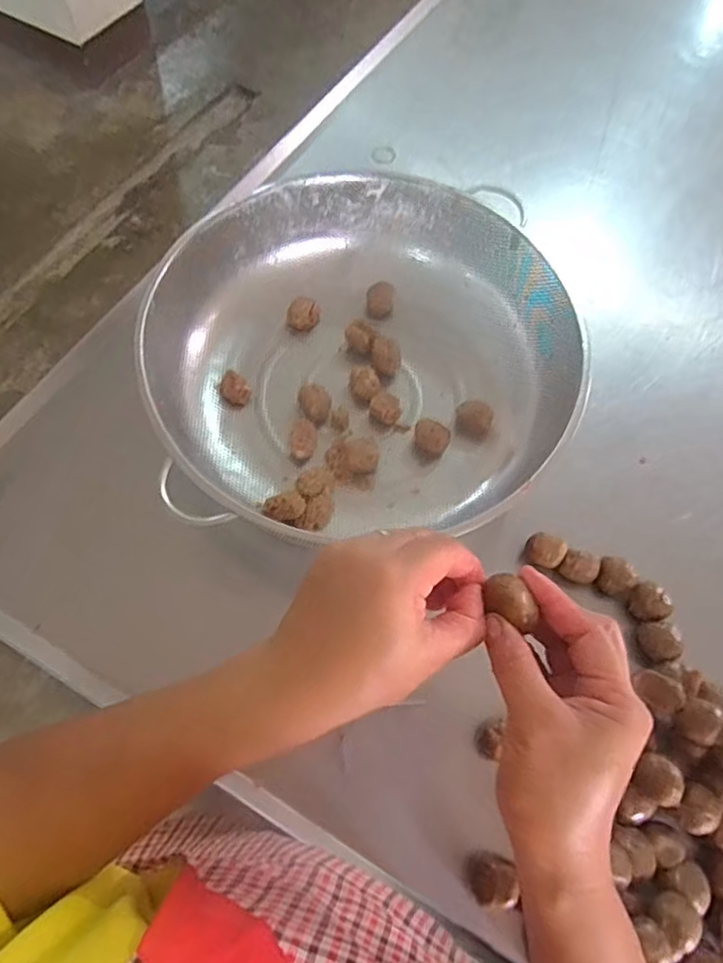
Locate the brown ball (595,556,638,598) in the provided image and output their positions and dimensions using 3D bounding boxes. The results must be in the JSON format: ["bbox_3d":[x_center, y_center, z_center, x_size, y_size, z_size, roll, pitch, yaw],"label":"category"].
[{"bbox_3d":[0.232,0.090,0.546,0.032,0.029,0.030,1,66,-3],"label":"brown ball"}]

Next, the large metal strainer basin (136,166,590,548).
[{"bbox_3d":[0.000,-0.139,0.589,0.355,0.109,0.334,1,66,-3],"label":"large metal strainer basin"}]

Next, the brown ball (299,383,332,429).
[{"bbox_3d":[-0.047,-0.077,0.605,0.031,0.027,0.039,-6,66,-6],"label":"brown ball"}]

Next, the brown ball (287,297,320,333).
[{"bbox_3d":[-0.063,-0.182,0.650,0.034,0.027,0.029,-1,66,-4],"label":"brown ball"}]

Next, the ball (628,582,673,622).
[{"bbox_3d":[0.263,0.110,0.541,0.032,0.029,0.034,1,66,-3],"label":"ball"}]

